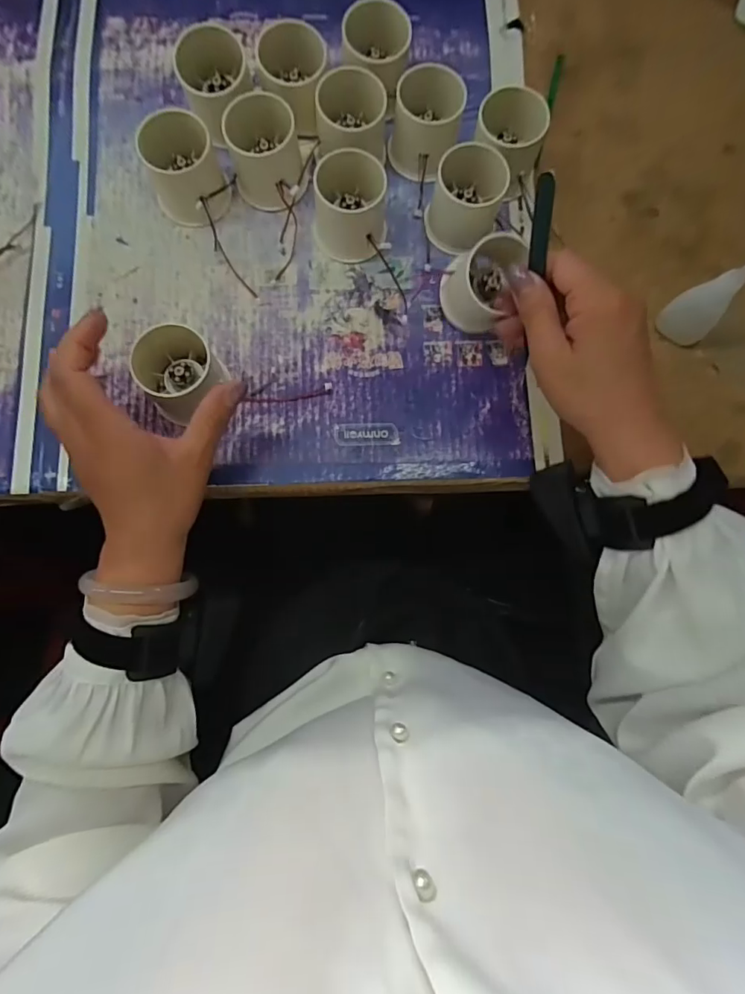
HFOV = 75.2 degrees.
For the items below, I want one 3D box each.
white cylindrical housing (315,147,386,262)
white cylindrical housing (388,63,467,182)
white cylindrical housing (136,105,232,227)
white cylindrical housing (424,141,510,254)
[{"bbox_3d":[-0.016,-0.219,0.360,0.053,0.048,0.059,-1,82,-2],"label":"white cylindrical housing"},{"bbox_3d":[0.040,-0.279,0.366,0.051,0.052,0.057,9,81,-1],"label":"white cylindrical housing"},{"bbox_3d":[-0.138,-0.242,0.357,0.055,0.051,0.057,0,82,-2],"label":"white cylindrical housing"},{"bbox_3d":[0.070,-0.222,0.364,0.051,0.047,0.055,0,82,-2],"label":"white cylindrical housing"}]

